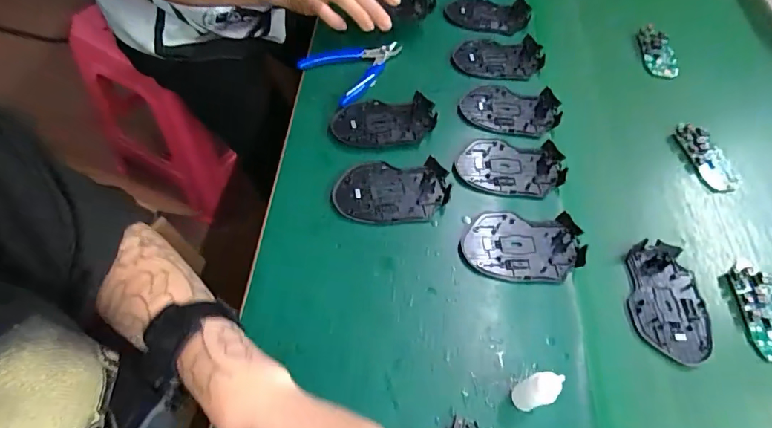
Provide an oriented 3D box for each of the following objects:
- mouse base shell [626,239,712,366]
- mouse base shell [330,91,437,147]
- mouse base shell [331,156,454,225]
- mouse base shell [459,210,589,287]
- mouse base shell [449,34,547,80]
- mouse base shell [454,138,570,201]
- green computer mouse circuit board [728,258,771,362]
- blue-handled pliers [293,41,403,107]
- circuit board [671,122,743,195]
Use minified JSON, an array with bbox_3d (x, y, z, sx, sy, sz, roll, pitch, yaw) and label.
[{"bbox_3d":[0.269,0.081,0.426,0.073,0.012,0.114,12,58,3],"label":"mouse base shell"},{"bbox_3d":[-0.003,-0.105,0.503,0.113,0.013,0.069,-3,59,-7],"label":"mouse base shell"},{"bbox_3d":[0.006,-0.023,0.455,0.114,0.008,0.071,-1,59,-5],"label":"mouse base shell"},{"bbox_3d":[0.132,0.031,0.434,0.115,0.011,0.072,5,58,-1],"label":"mouse base shell"},{"bbox_3d":[0.145,-0.203,0.573,0.112,0.016,0.069,3,58,-3],"label":"mouse base shell"},{"bbox_3d":[0.134,-0.050,0.483,0.113,0.008,0.073,5,58,-1],"label":"mouse base shell"},{"bbox_3d":[0.362,0.089,0.430,0.044,0.012,0.104,1,58,-4],"label":"green computer mouse circuit board"},{"bbox_3d":[-0.036,-0.186,0.550,0.120,0.018,0.089,-36,68,-23],"label":"blue-handled pliers"},{"bbox_3d":[0.377,-0.070,0.528,0.046,0.009,0.097,-15,61,-13],"label":"circuit board"}]

